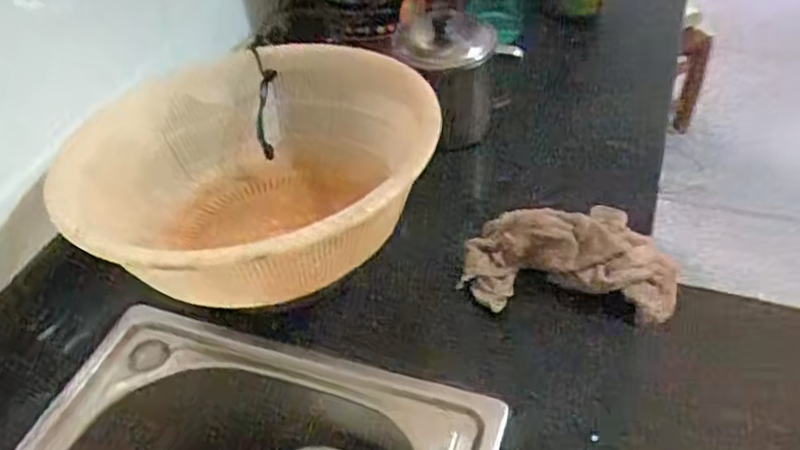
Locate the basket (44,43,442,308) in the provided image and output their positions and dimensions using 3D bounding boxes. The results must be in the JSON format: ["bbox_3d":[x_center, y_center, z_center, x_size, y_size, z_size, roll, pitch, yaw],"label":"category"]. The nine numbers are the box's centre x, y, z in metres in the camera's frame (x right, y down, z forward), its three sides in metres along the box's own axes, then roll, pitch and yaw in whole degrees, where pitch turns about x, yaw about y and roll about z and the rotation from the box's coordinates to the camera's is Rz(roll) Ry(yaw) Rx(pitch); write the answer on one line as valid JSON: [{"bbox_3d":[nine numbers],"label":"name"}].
[{"bbox_3d":[-0.118,-0.043,0.603,0.288,0.120,0.300,-3,44,3],"label":"basket"}]

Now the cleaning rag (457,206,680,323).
[{"bbox_3d":[0.154,0.024,0.648,0.183,0.056,0.104,2,45,8],"label":"cleaning rag"}]

